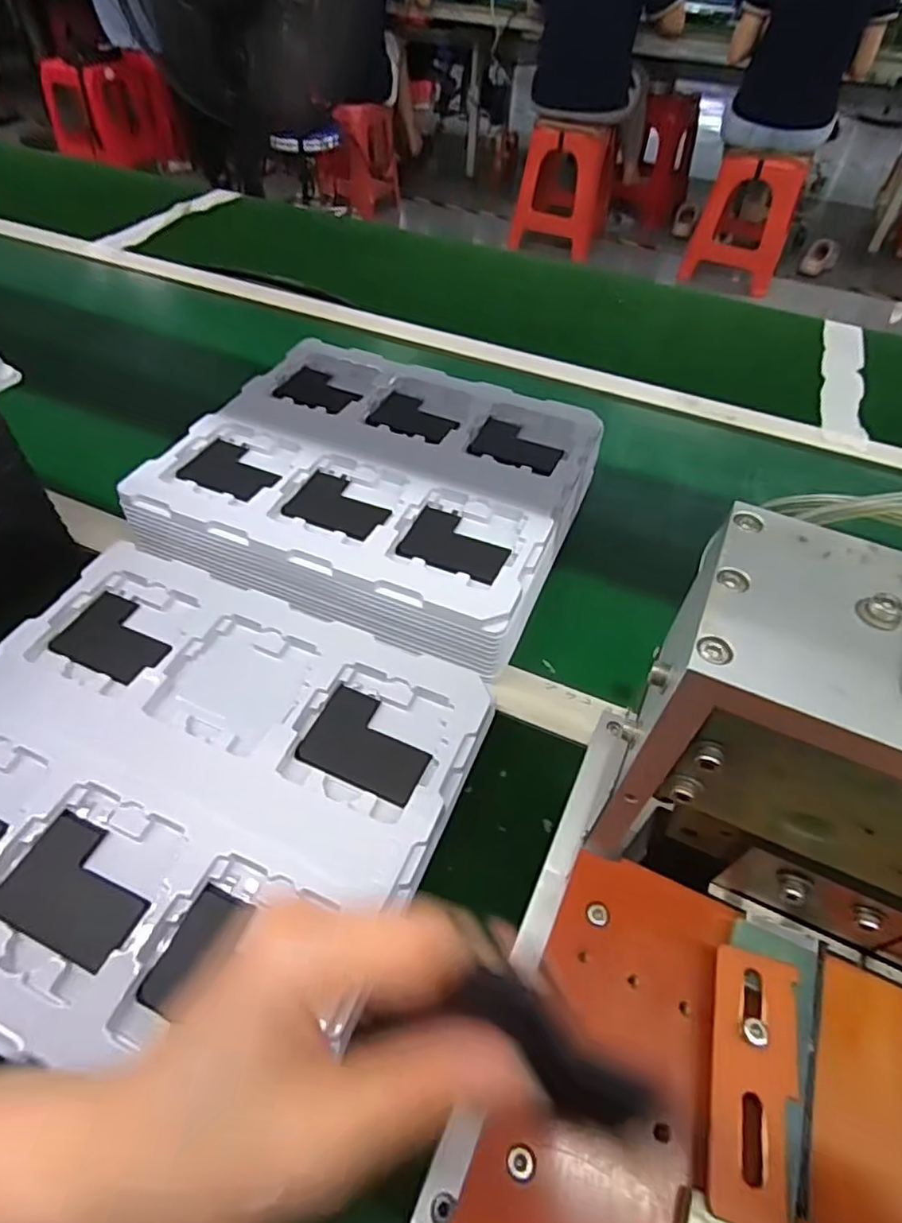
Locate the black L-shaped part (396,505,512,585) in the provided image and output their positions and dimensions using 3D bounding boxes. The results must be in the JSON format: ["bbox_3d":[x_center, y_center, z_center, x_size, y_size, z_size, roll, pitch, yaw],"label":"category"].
[{"bbox_3d":[0.005,-0.051,0.463,0.078,0.012,0.063,20,53,13],"label":"black L-shaped part"}]

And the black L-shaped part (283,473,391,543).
[{"bbox_3d":[-0.084,-0.082,0.487,0.078,0.009,0.061,20,53,13],"label":"black L-shaped part"}]

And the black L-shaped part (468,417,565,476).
[{"bbox_3d":[0.059,-0.145,0.542,0.080,0.009,0.061,24,54,16],"label":"black L-shaped part"}]

